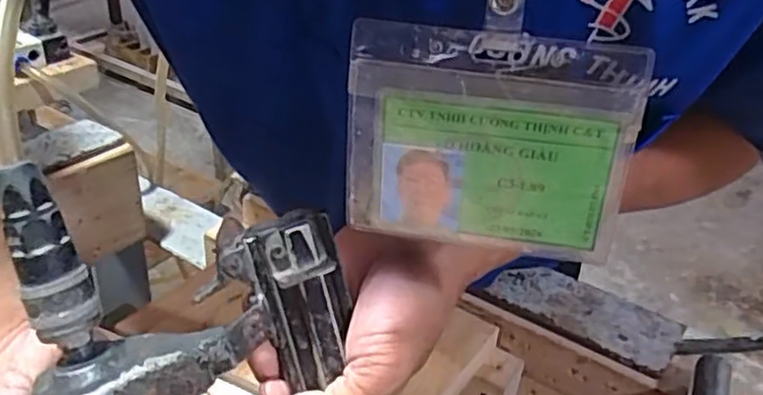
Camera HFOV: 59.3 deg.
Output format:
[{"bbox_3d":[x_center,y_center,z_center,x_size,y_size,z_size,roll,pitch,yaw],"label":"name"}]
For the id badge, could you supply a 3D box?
[{"bbox_3d":[0.037,-0.020,0.243,0.099,0.079,0.007,9,32,8],"label":"id badge"}]

